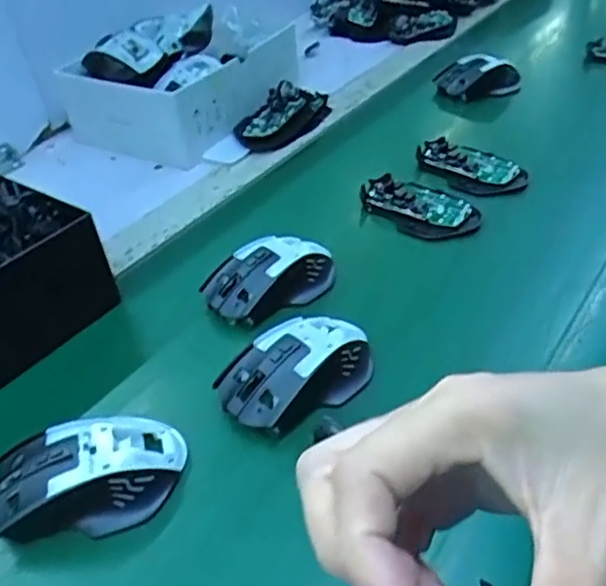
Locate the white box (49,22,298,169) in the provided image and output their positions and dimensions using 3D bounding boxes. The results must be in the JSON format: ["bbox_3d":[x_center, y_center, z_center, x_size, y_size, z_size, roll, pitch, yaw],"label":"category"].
[{"bbox_3d":[-0.149,-0.272,0.799,0.206,0.088,0.251,19,49,29],"label":"white box"}]

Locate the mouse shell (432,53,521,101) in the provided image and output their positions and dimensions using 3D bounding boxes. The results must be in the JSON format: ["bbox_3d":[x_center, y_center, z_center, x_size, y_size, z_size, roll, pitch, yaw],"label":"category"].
[{"bbox_3d":[0.227,-0.281,0.813,0.109,0.037,0.078,-2,42,10],"label":"mouse shell"}]

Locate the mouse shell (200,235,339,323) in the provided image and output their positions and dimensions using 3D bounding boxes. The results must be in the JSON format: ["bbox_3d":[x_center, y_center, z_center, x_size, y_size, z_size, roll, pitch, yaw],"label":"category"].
[{"bbox_3d":[-0.024,-0.014,0.514,0.114,0.039,0.063,-26,44,-17],"label":"mouse shell"}]

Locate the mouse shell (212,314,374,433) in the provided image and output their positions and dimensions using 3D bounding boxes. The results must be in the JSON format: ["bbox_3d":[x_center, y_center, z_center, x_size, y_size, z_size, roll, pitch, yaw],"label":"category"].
[{"bbox_3d":[-0.002,0.048,0.429,0.115,0.034,0.066,-33,46,-23],"label":"mouse shell"}]

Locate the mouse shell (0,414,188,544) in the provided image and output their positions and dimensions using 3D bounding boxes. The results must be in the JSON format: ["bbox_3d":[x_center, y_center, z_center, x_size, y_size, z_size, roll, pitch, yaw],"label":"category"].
[{"bbox_3d":[-0.130,0.109,0.377,0.117,0.037,0.070,-15,40,-17],"label":"mouse shell"}]

